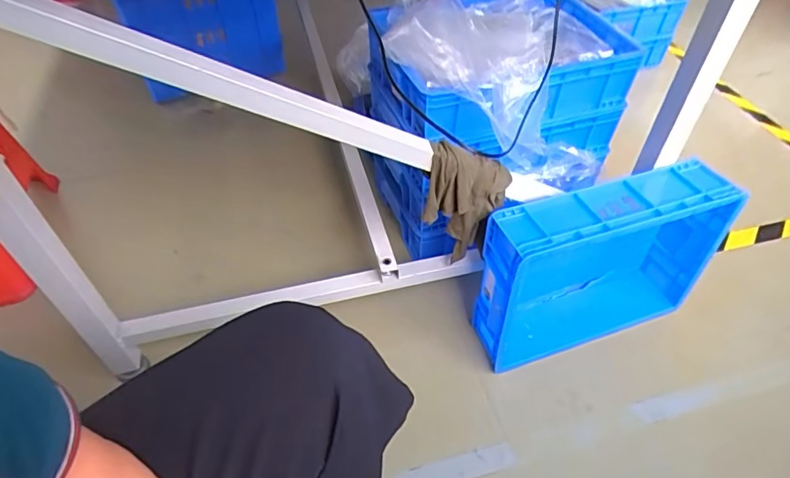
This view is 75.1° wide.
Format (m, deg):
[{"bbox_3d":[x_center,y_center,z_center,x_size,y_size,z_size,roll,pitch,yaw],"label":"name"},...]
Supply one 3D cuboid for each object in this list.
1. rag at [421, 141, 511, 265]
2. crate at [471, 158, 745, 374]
[{"bbox_3d":[0.110,-0.053,0.812,0.131,0.217,0.063,-4,48,-4],"label":"rag"},{"bbox_3d":[0.344,0.048,0.885,0.403,0.302,0.124,-15,50,-13],"label":"crate"}]

